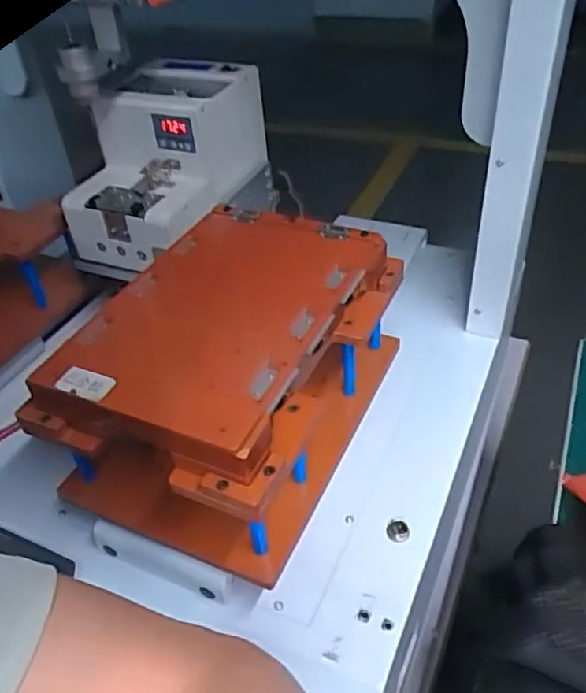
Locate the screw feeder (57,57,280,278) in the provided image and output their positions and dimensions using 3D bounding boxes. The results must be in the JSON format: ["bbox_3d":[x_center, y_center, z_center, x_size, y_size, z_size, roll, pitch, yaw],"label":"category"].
[{"bbox_3d":[-0.124,-0.183,0.646,0.158,0.154,0.191,15,45,23],"label":"screw feeder"}]

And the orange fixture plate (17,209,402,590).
[{"bbox_3d":[-0.047,0.022,0.498,0.181,0.147,0.251,15,45,22],"label":"orange fixture plate"}]

